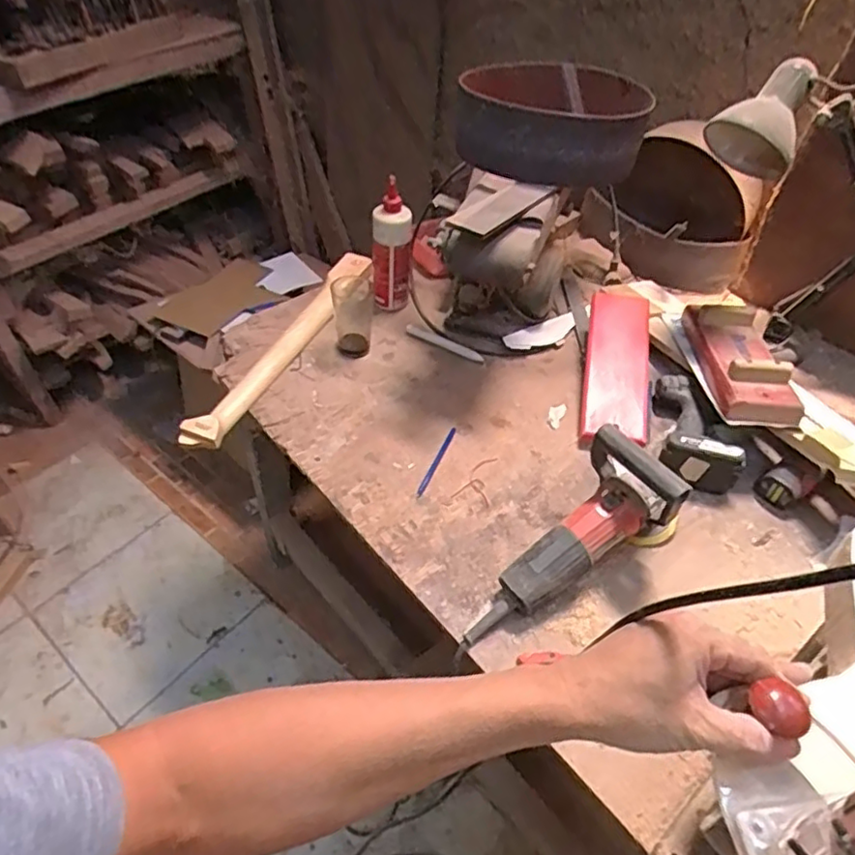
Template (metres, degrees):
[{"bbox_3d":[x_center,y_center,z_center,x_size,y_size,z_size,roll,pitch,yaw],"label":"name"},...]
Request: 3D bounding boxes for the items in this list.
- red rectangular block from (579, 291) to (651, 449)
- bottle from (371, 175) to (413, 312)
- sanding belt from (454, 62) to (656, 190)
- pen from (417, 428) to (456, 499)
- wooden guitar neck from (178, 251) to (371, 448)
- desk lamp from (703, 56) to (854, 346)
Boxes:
[{"bbox_3d":[0.305,-0.098,1.001,0.098,0.033,0.282,8,62,8],"label":"red rectangular block"},{"bbox_3d":[-0.061,-0.305,1.103,0.070,0.215,0.074,0,47,-2],"label":"bottle"},{"bbox_3d":[0.188,-0.492,0.998,0.269,0.111,0.276,7,48,5],"label":"sanding belt"},{"bbox_3d":[0.015,0.050,0.926,0.010,0.005,0.140,18,50,17],"label":"pen"},{"bbox_3d":[-0.241,-0.152,1.084,0.067,0.042,0.526,21,50,17],"label":"wooden guitar neck"},{"bbox_3d":[0.571,-0.321,0.933,0.207,0.427,0.123,-9,39,34],"label":"desk lamp"}]

